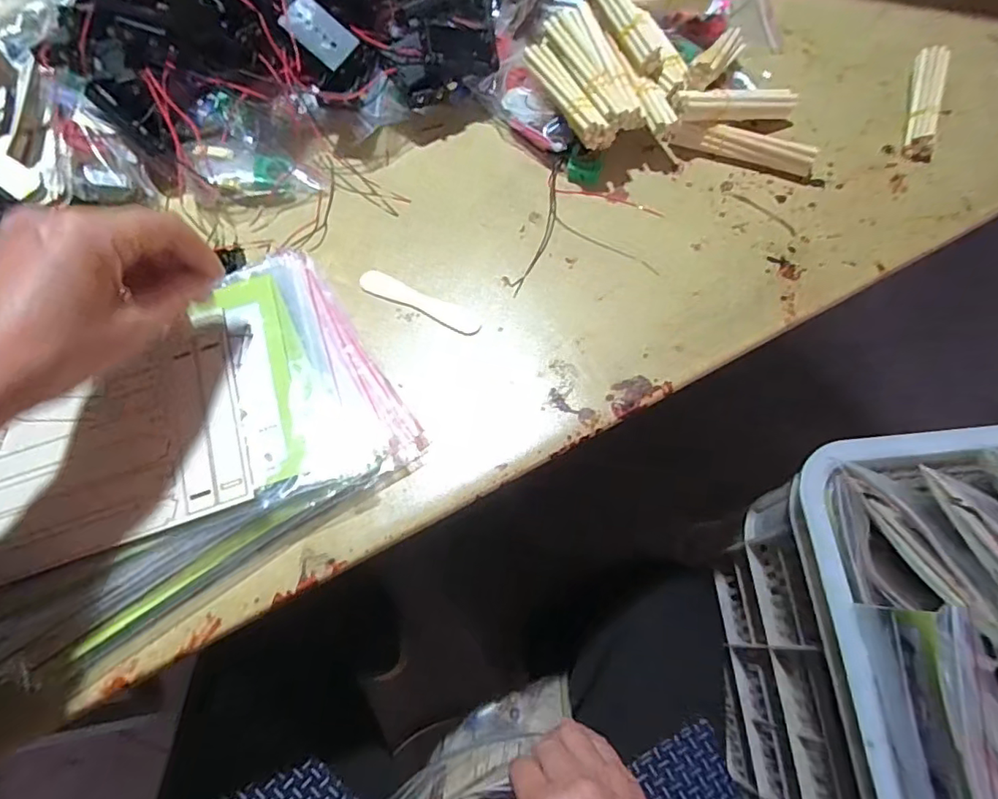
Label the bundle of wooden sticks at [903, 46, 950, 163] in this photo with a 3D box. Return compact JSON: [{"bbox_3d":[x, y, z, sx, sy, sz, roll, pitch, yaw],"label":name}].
[{"bbox_3d":[0.331,-0.230,0.429,0.022,0.026,0.104,18,68,9],"label":"bundle of wooden sticks"}]

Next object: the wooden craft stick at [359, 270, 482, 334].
[{"bbox_3d":[-0.054,-0.068,0.379,0.091,0.004,0.017,24,70,12],"label":"wooden craft stick"}]

